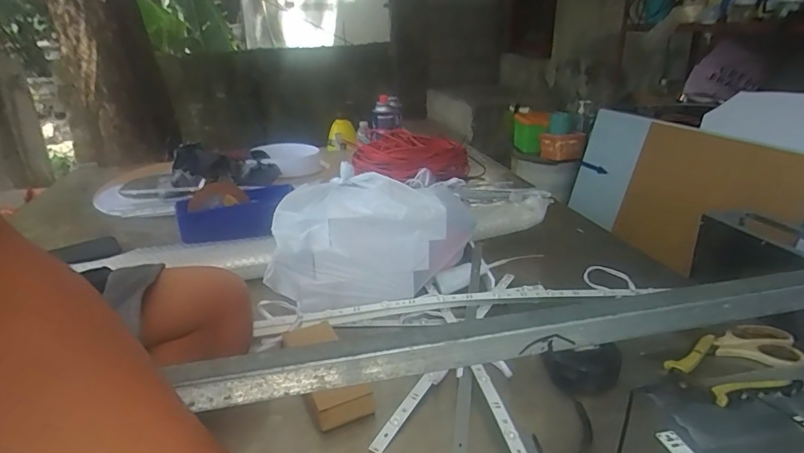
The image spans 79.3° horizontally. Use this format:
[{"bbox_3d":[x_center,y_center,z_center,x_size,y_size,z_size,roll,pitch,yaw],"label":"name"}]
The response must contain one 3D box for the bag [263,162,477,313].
[{"bbox_3d":[-0.053,0.007,0.760,0.307,0.148,0.174,-6,23,-12],"label":"bag"}]

